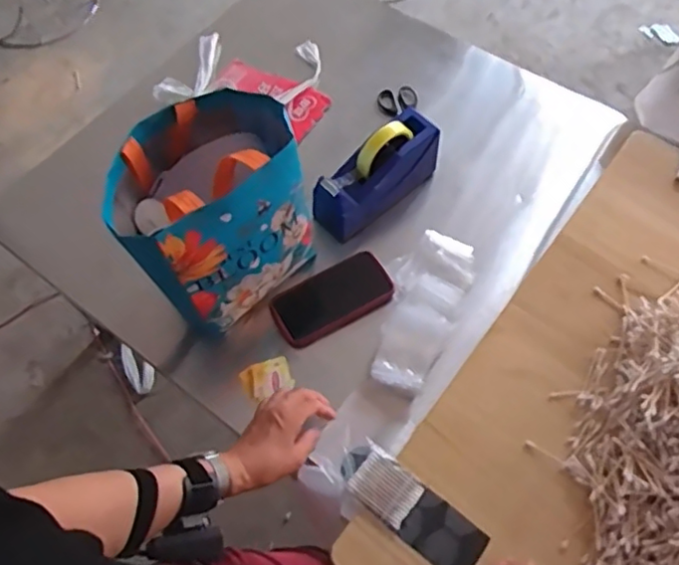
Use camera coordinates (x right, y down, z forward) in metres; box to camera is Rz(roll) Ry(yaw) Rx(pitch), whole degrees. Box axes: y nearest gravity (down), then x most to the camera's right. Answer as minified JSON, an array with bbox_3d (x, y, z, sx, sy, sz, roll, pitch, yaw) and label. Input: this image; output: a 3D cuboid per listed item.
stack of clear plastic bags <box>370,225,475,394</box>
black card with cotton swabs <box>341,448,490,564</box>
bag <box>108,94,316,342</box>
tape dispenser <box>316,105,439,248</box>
[{"bbox_3d":[0.113,0.032,0.855,0.113,0.036,0.257,22,65,12],"label":"stack of clear plastic bags"},{"bbox_3d":[0.079,0.252,0.676,0.173,0.008,0.060,36,68,18],"label":"black card with cotton swabs"},{"bbox_3d":[-0.164,-0.084,0.797,0.236,0.243,0.184,-33,67,-15],"label":"bag"},{"bbox_3d":[0.056,-0.164,0.904,0.215,0.115,0.073,-41,69,-18],"label":"tape dispenser"}]

